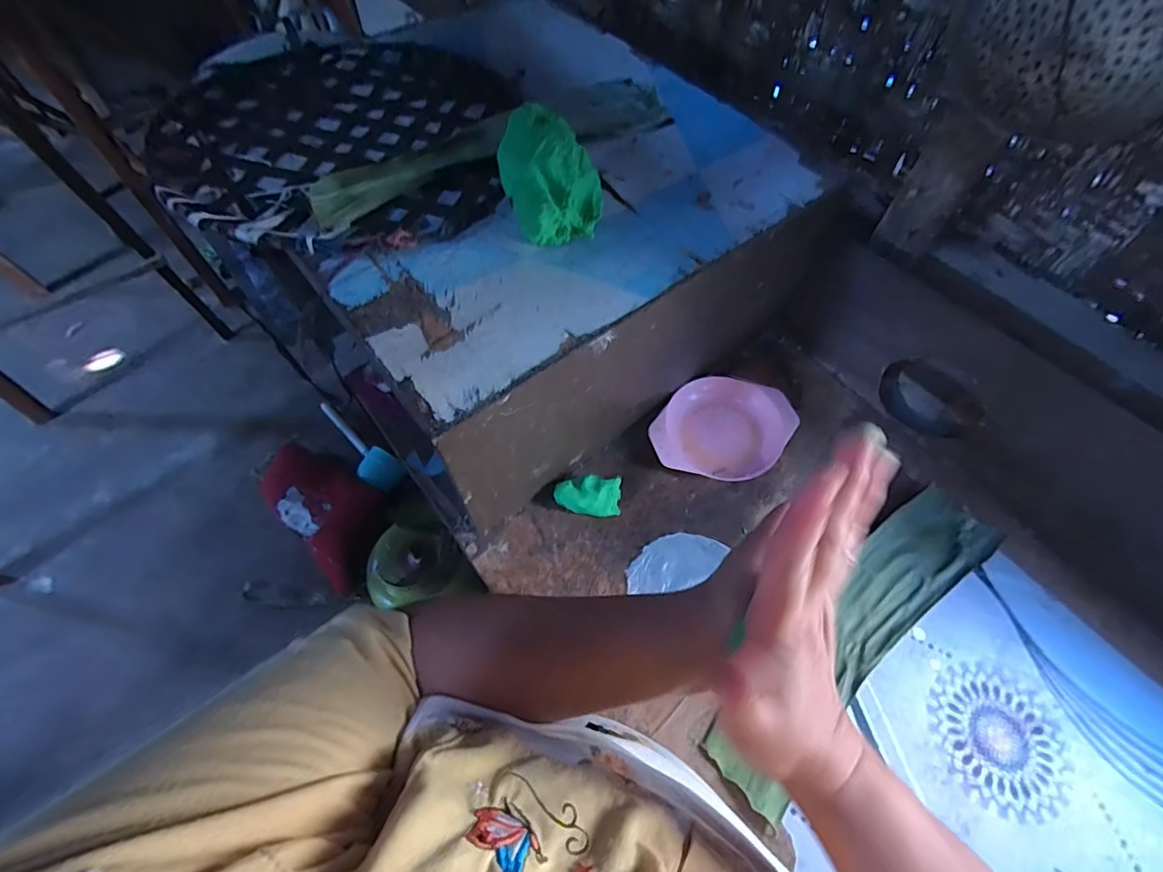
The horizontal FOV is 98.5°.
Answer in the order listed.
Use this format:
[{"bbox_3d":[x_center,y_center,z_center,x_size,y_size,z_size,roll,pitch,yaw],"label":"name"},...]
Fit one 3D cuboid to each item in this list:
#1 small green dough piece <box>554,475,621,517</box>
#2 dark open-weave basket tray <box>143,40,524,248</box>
[{"bbox_3d":[0.008,0.074,0.599,0.076,0.032,0.044,2,60,0],"label":"small green dough piece"},{"bbox_3d":[-0.270,-0.343,0.555,0.375,0.029,0.388,3,60,1],"label":"dark open-weave basket tray"}]

